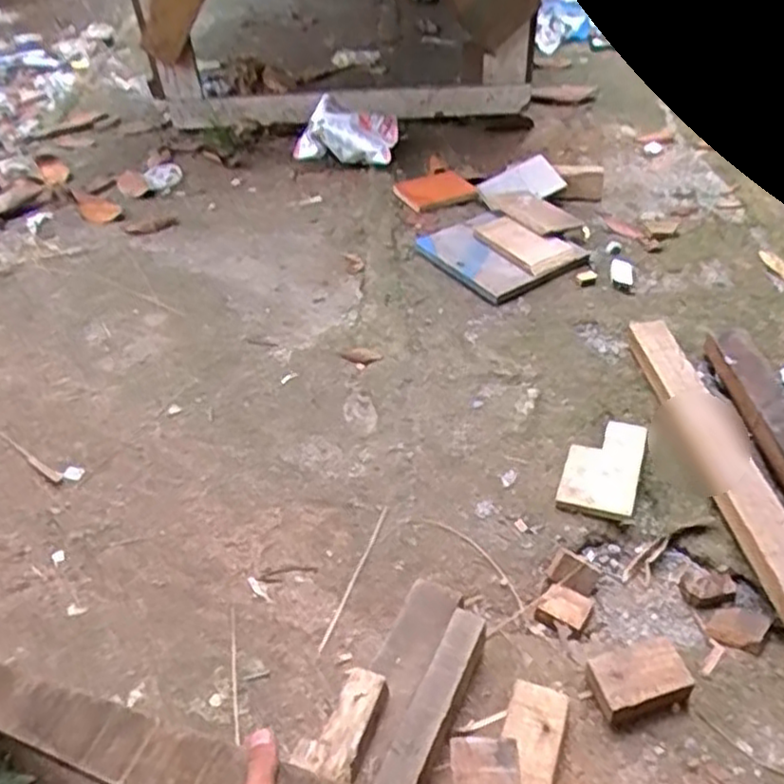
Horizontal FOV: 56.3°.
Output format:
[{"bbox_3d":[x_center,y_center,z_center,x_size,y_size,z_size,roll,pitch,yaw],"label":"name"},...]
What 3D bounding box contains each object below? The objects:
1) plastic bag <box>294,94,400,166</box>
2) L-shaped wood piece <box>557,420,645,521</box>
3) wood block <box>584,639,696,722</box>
[{"bbox_3d":[-0.117,-0.651,1.862,0.263,0.139,0.145,-4,42,-1],"label":"plastic bag"},{"bbox_3d":[0.303,0.103,1.048,0.099,0.015,0.177,13,44,17],"label":"L-shaped wood piece"},{"bbox_3d":[0.266,0.315,0.795,0.101,0.040,0.067,-12,43,-10],"label":"wood block"}]

